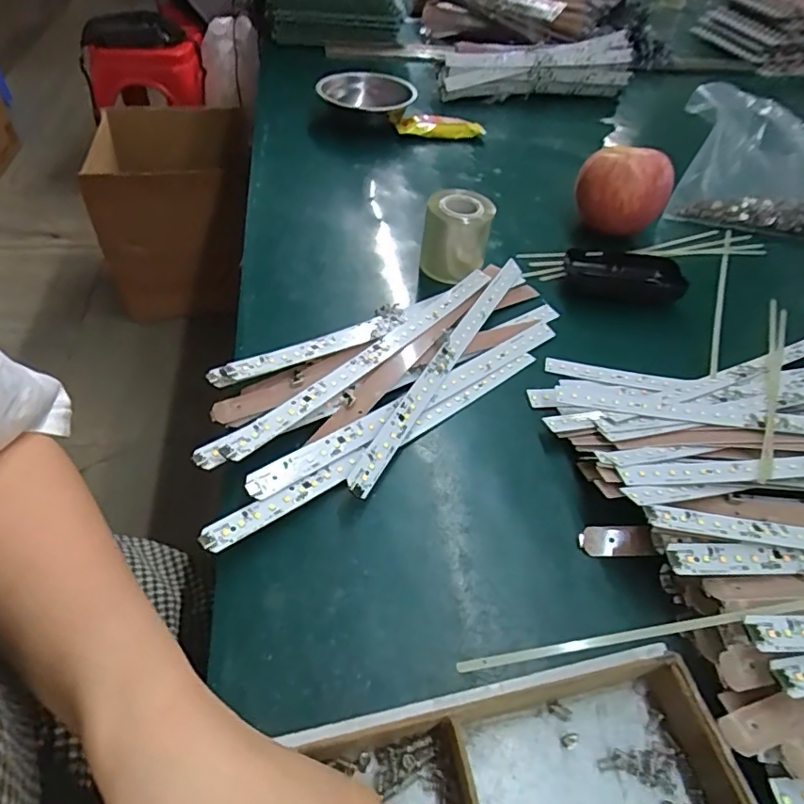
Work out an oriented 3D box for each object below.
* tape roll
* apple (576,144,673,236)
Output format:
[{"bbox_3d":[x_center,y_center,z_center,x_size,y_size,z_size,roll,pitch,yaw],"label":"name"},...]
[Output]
[{"bbox_3d":[0.051,-0.155,0.500,0.056,0.057,0.056,17,49,10],"label":"tape roll"},{"bbox_3d":[0.231,-0.220,0.574,0.093,0.078,0.069,21,50,13],"label":"apple"}]

